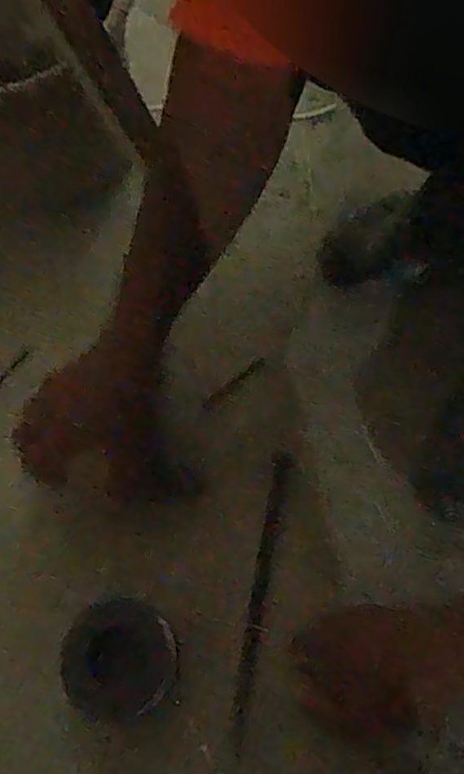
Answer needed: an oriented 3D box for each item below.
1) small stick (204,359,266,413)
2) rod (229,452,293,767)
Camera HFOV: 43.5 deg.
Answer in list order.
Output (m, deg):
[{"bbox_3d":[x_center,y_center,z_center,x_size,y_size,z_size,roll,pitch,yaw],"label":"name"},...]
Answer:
[{"bbox_3d":[0.003,-0.002,0.604,0.077,0.012,0.014,-38,66,-12],"label":"small stick"},{"bbox_3d":[0.026,0.179,0.509,0.018,0.007,0.251,8,65,9],"label":"rod"}]

